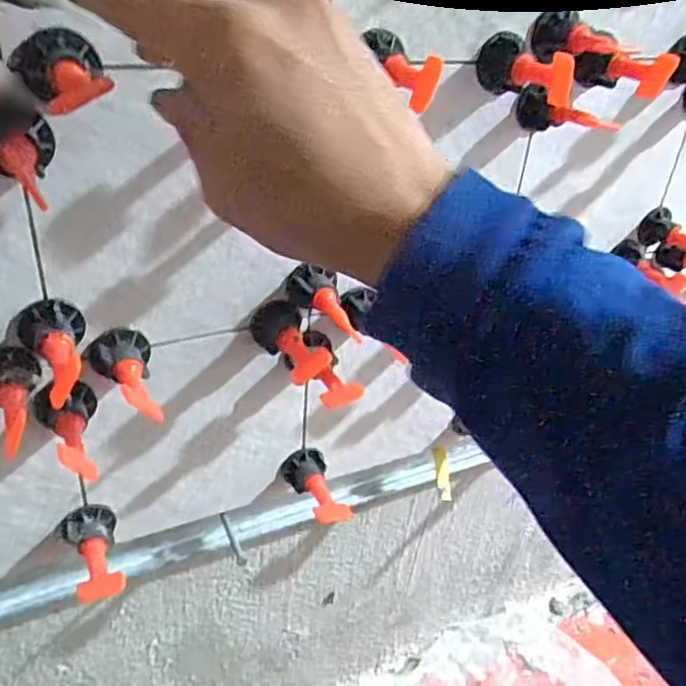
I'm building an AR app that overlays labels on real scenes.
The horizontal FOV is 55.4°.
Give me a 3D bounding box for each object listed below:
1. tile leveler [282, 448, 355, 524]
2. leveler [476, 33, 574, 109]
[{"bbox_3d":[-0.018,0.103,0.462,0.033,0.029,0.055,-8,35,-20],"label":"tile leveler"},{"bbox_3d":[0.100,-0.150,0.363,0.028,0.030,0.054,-6,35,-17],"label":"leveler"}]

